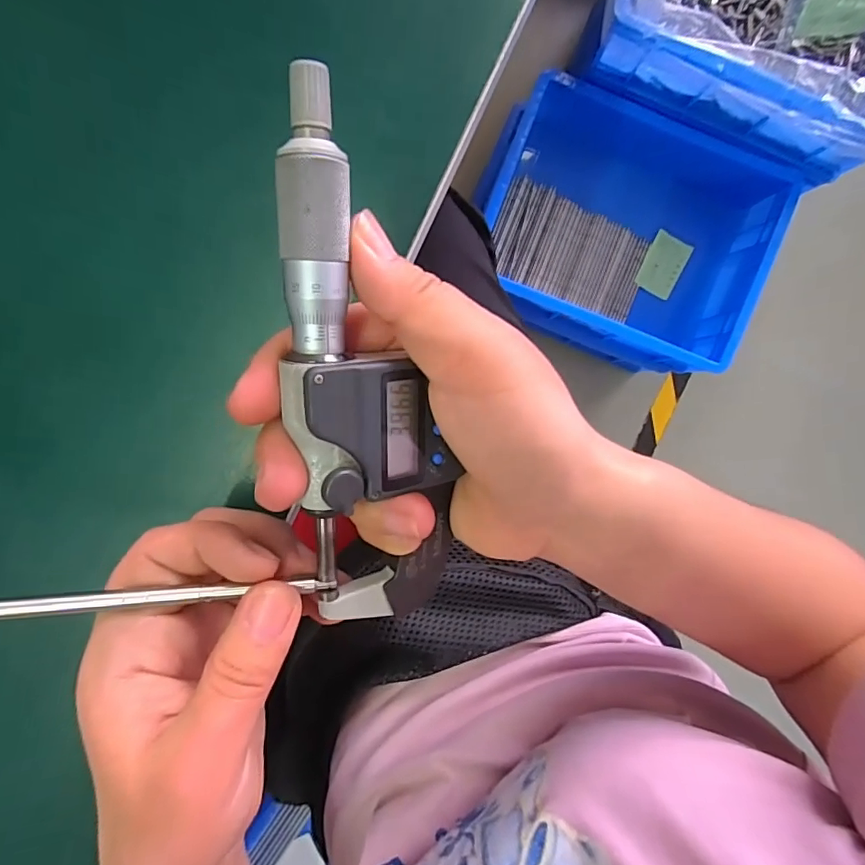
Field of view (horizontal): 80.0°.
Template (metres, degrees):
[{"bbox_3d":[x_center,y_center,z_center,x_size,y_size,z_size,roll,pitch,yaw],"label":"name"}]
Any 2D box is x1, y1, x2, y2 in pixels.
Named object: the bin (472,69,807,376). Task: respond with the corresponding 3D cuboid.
[{"bbox_3d":[0.281,-0.307,0.815,0.395,0.210,0.330,21,92,-4],"label":"bin"}]

